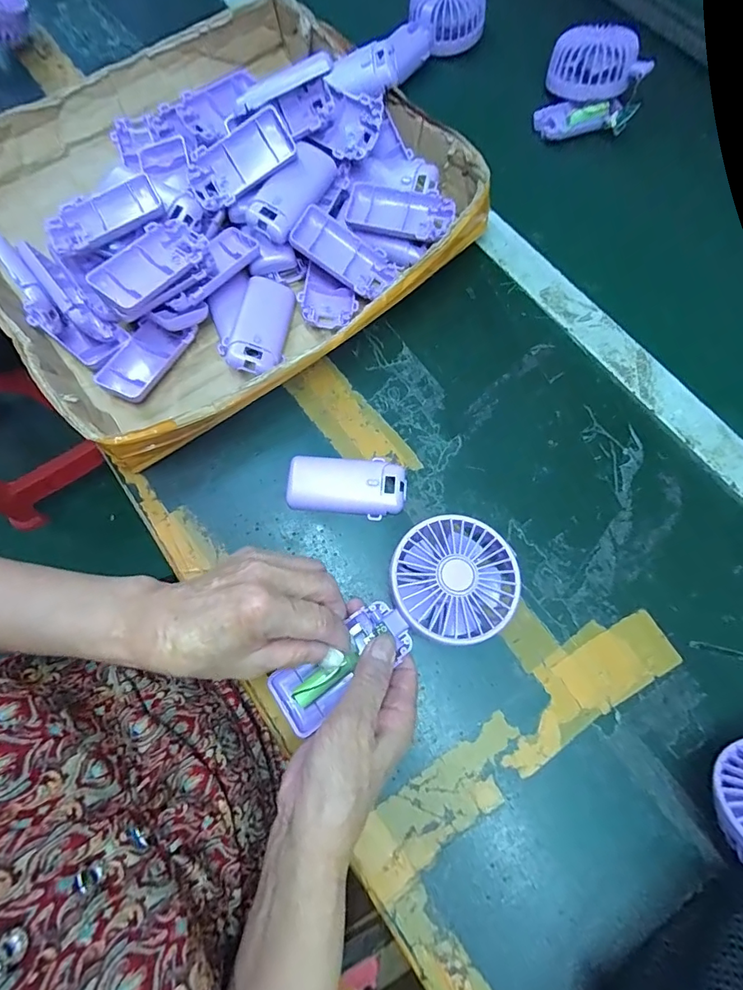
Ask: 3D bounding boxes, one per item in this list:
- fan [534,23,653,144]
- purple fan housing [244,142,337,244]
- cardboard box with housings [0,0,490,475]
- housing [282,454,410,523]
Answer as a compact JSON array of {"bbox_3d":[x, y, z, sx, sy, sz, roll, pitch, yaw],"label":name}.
[{"bbox_3d":[0.235,-0.436,0.478,0.098,0.051,0.098,15,72,5],"label":"fan"},{"bbox_3d":[-0.070,-0.264,0.389,0.044,0.026,0.087,24,74,6],"label":"purple fan housing"},{"bbox_3d":[-0.146,-0.269,0.411,0.404,0.085,0.392,-38,76,-12],"label":"cardboard box with housings"},{"bbox_3d":[-0.020,-0.008,0.361,0.095,0.016,0.046,4,71,1],"label":"housing"}]

